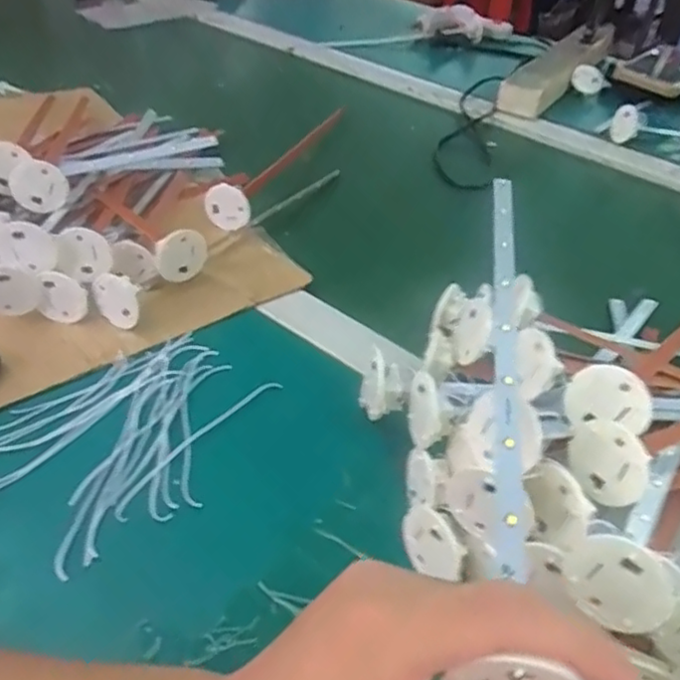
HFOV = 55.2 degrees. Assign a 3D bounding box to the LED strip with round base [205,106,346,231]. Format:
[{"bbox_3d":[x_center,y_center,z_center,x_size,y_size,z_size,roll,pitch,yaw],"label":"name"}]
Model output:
[{"bbox_3d":[-0.048,-0.198,0.633,0.033,0.038,0.302,14,42,11],"label":"LED strip with round base"}]

